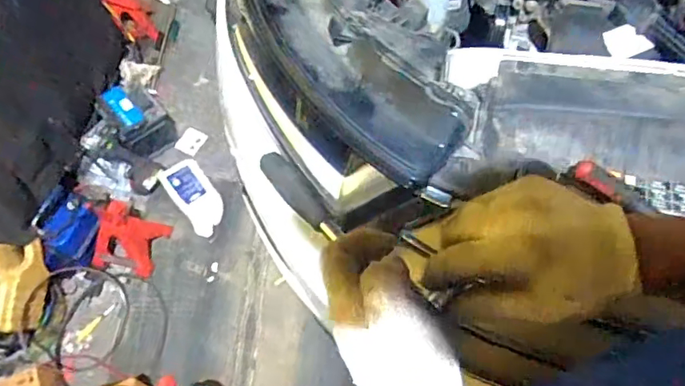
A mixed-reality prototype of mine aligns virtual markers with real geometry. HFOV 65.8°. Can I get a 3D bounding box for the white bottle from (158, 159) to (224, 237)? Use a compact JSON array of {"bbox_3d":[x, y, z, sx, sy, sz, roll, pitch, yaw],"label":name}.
[{"bbox_3d":[-0.483,0.003,1.717,0.138,0.089,0.280,-34,64,-15],"label":"white bottle"}]

